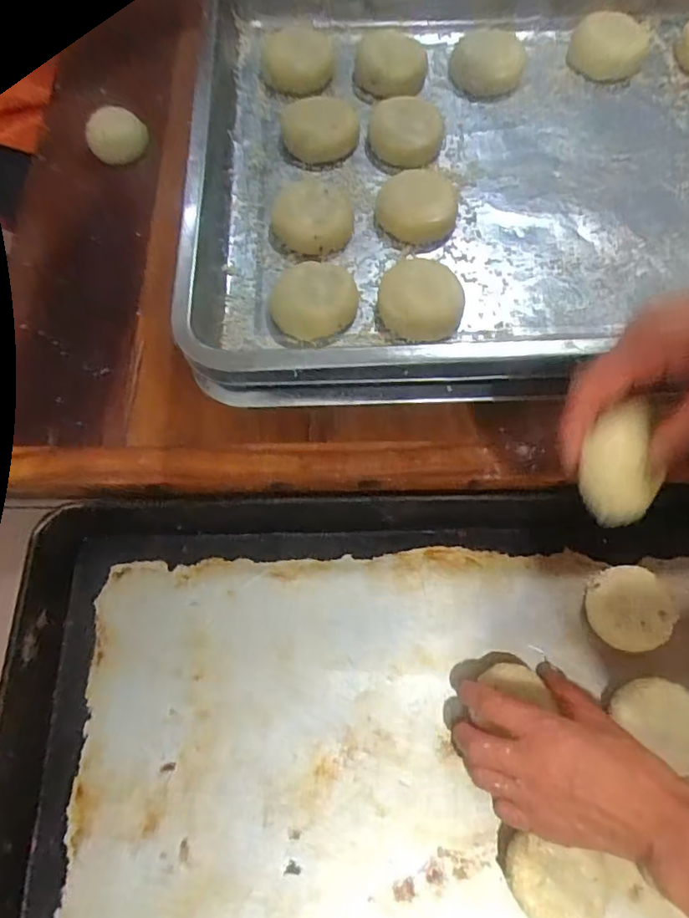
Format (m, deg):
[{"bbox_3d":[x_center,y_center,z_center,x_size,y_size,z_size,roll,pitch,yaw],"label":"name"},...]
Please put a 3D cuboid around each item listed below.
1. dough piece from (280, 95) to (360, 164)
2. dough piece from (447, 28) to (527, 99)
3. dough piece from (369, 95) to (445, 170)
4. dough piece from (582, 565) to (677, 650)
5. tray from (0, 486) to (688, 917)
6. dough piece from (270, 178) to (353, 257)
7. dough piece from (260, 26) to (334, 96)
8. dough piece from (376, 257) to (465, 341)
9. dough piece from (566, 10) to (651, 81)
[{"bbox_3d":[-0.020,-0.274,0.465,0.061,0.021,0.062,0,69,0],"label":"dough piece"},{"bbox_3d":[0.125,-0.349,0.505,0.063,0.018,0.080,14,70,6],"label":"dough piece"},{"bbox_3d":[0.051,-0.275,0.466,0.060,0.023,0.071,5,69,2],"label":"dough piece"},{"bbox_3d":[0.208,0.109,0.423,0.057,0.024,0.059,0,69,0],"label":"dough piece"},{"bbox_3d":[0.084,0.222,0.371,0.634,0.051,0.411,-1,69,0],"label":"tray"},{"bbox_3d":[-0.025,-0.188,0.430,0.059,0.017,0.070,-1,69,0],"label":"dough piece"},{"bbox_3d":[-0.041,-0.346,0.500,0.061,0.016,0.071,-2,69,-1],"label":"dough piece"},{"bbox_3d":[0.054,-0.112,0.398,0.061,0.017,0.057,0,69,0],"label":"dough piece"},{"bbox_3d":[0.237,-0.373,0.513,0.065,0.024,0.073,23,71,9],"label":"dough piece"}]

